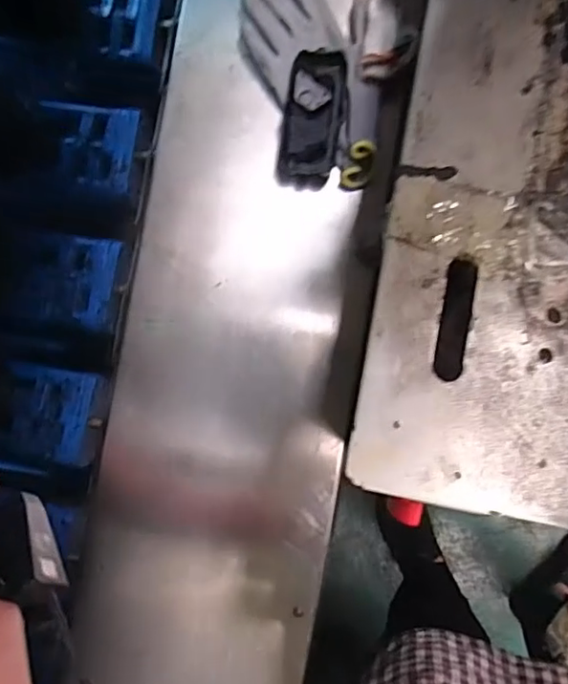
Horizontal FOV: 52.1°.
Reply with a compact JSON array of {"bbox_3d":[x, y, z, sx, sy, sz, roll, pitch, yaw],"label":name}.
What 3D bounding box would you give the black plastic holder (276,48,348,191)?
[{"bbox_3d":[0.027,-0.202,0.532,0.055,0.025,0.118,9,90,7],"label":"black plastic holder"}]

